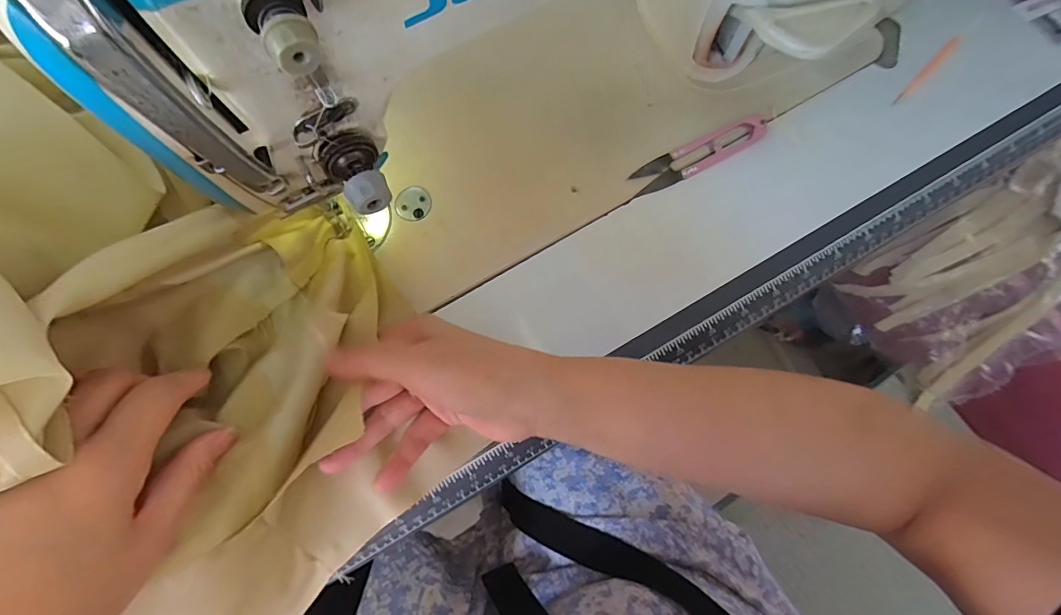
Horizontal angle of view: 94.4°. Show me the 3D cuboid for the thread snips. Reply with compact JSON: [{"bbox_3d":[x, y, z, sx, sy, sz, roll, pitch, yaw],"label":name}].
[{"bbox_3d":[0.117,-0.107,0.341,0.098,0.011,0.023,-28,79,-6],"label":"thread snips"}]

